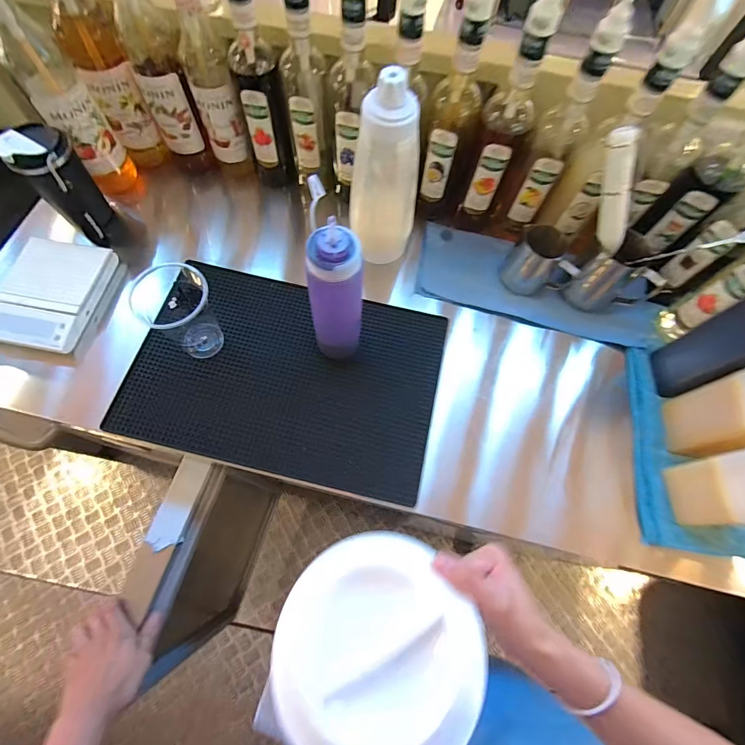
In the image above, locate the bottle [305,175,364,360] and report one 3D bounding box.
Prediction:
[{"bbox_3d":[-0.044,-0.098,0.456,0.061,0.245,0.070,-2,68,-4],"label":"bottle"}]

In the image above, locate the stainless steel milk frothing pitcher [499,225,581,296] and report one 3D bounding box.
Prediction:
[{"bbox_3d":[0.279,-0.184,0.626,0.107,0.091,0.088,29,69,9],"label":"stainless steel milk frothing pitcher"}]

